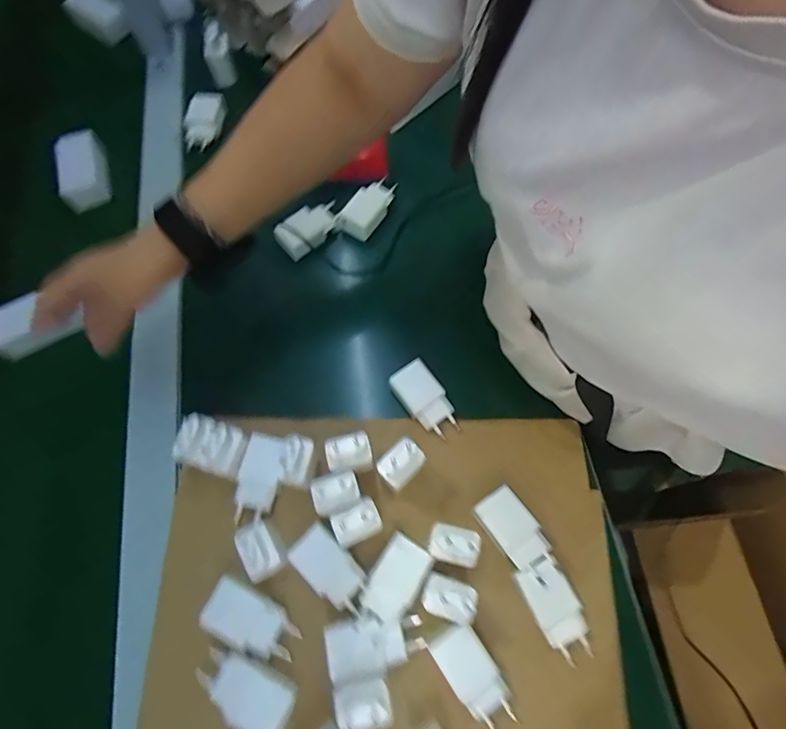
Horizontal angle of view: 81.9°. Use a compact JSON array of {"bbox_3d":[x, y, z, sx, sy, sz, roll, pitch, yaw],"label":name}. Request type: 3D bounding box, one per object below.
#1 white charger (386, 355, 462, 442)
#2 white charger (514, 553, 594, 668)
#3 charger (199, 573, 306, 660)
[{"bbox_3d":[0.033,0.036,0.453,0.040,0.021,0.077,-35,72,-12],"label":"white charger"},{"bbox_3d":[0.137,0.207,0.382,0.037,0.027,0.081,-26,71,-10],"label":"white charger"},{"bbox_3d":[-0.118,0.217,0.383,0.078,0.035,0.039,27,71,10],"label":"charger"}]

